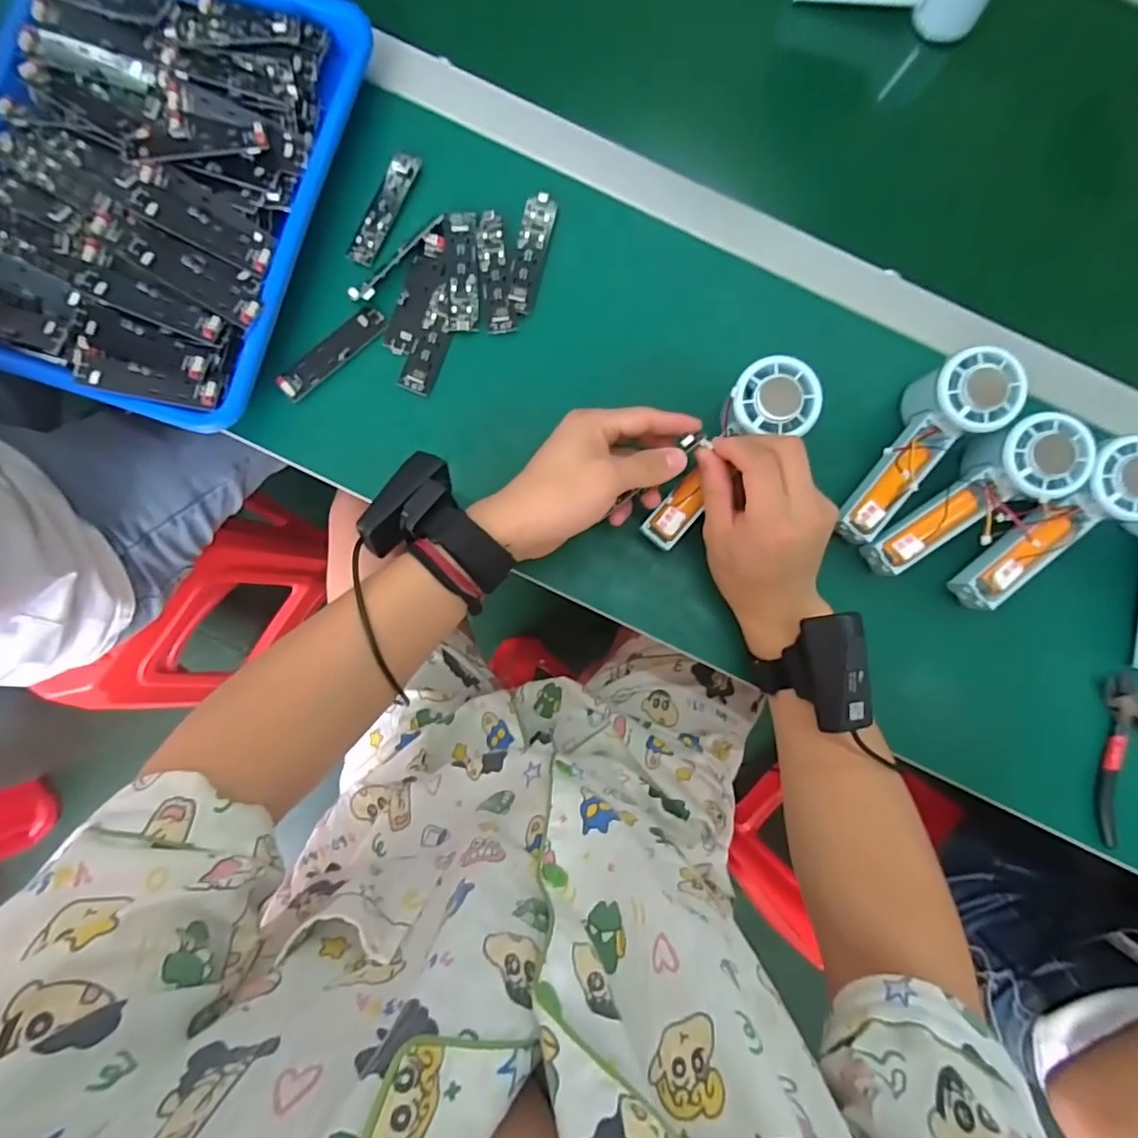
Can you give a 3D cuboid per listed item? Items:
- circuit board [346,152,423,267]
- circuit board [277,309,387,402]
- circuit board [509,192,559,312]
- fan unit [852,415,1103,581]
[{"bbox_3d":[-0.143,-0.280,0.444,0.021,0.006,0.092,26,88,0],"label":"circuit board"},{"bbox_3d":[-0.179,-0.165,0.435,0.091,0.009,0.022,-42,89,-2],"label":"circuit board"},{"bbox_3d":[-0.028,-0.244,0.444,0.024,0.004,0.095,10,88,0],"label":"circuit board"},{"bbox_3d":[0.282,-0.050,0.405,0.153,0.035,0.057,-36,88,12],"label":"fan unit"}]

